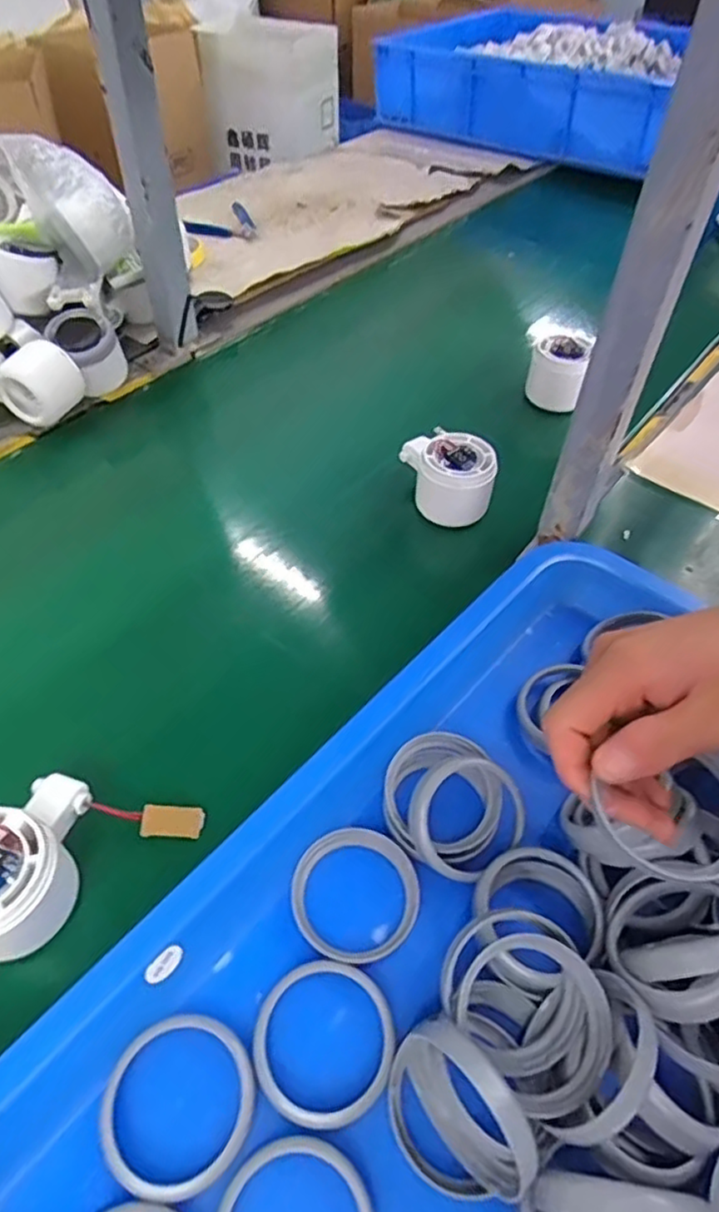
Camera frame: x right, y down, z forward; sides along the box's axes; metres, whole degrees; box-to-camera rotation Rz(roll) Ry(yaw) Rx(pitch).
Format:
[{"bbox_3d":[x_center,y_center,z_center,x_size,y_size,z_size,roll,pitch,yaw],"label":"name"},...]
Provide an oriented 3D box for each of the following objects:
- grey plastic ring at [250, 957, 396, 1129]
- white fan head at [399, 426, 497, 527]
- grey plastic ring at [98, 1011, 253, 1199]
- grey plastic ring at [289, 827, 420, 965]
[{"bbox_3d":[-0.014,0.181,0.274,0.058,0.008,0.057,2,49,-2],"label":"grey plastic ring"},{"bbox_3d":[0.069,-0.104,0.513,0.056,0.050,0.073,-7,50,-7],"label":"white fan head"},{"bbox_3d":[-0.071,0.194,0.257,0.057,0.005,0.057,2,49,-2],"label":"grey plastic ring"},{"bbox_3d":[-0.002,0.137,0.312,0.059,0.013,0.058,2,49,-2],"label":"grey plastic ring"}]

